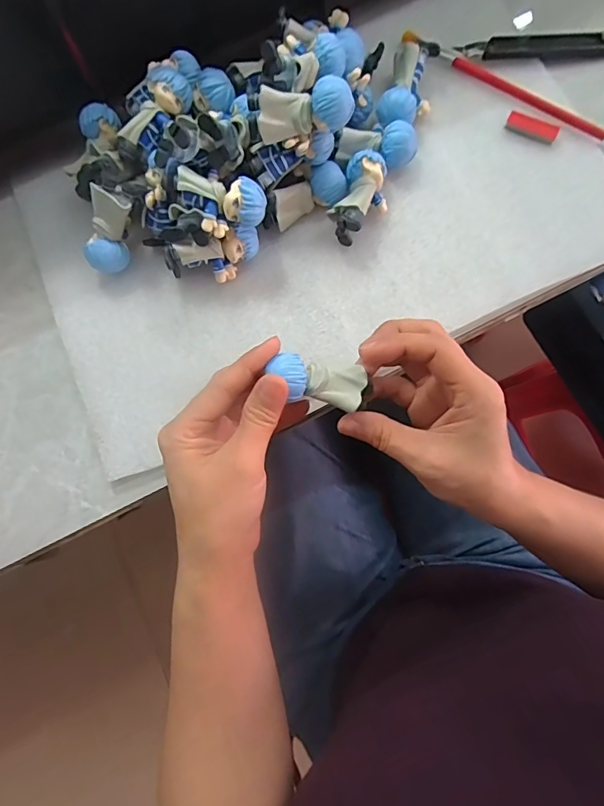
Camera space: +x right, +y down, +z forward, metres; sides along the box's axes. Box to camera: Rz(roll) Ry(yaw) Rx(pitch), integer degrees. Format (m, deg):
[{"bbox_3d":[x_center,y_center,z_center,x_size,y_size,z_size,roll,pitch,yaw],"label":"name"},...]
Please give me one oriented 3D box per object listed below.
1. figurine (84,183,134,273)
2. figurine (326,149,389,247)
[{"bbox_3d":[-0.129,-0.118,0.313,0.024,0.030,0.054,16,118,3],"label":"figurine"},{"bbox_3d":[0.041,-0.142,0.315,0.033,0.031,0.059,21,81,7],"label":"figurine"}]

